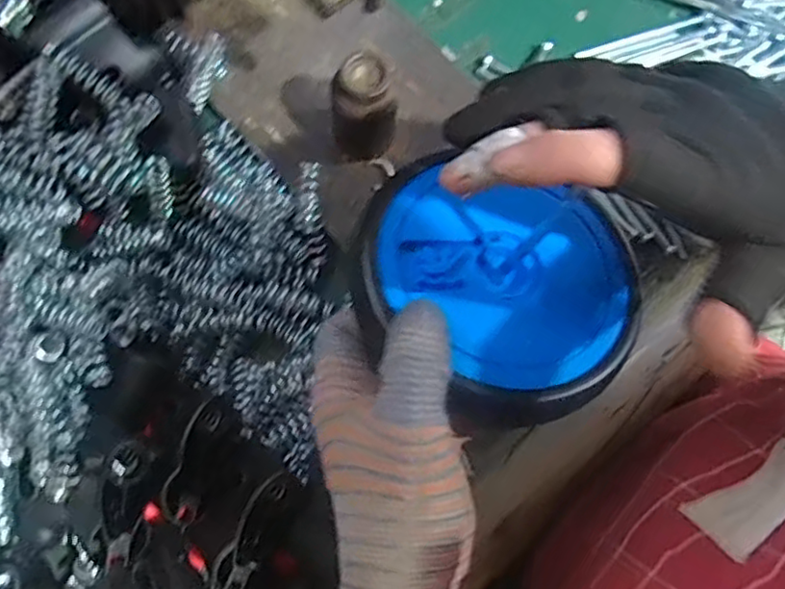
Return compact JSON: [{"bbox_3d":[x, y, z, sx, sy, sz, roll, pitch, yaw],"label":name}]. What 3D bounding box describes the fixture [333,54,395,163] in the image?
[{"bbox_3d":[-0.018,-0.109,0.381,0.033,0.071,0.029,-20,79,-5],"label":"fixture"}]

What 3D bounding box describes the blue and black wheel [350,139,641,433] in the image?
[{"bbox_3d":[0.044,0.005,0.295,0.128,0.040,0.117,13,62,-5],"label":"blue and black wheel"}]

